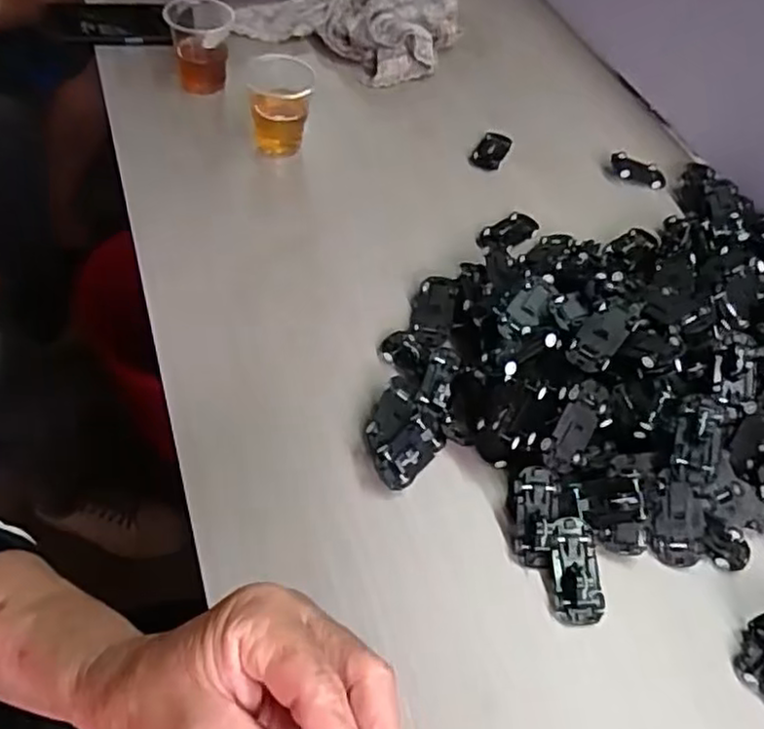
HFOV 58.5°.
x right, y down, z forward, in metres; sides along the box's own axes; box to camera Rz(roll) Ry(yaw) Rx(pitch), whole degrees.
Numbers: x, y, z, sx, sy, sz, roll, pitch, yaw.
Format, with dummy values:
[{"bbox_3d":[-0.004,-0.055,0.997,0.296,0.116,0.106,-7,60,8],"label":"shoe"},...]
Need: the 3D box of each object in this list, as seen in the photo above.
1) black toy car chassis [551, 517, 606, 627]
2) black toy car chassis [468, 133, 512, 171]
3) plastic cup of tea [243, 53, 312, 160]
[{"bbox_3d":[0.126,0.132,0.438,0.032,0.011,0.065,3,68,-1],"label":"black toy car chassis"},{"bbox_3d":[0.114,-0.225,0.719,0.033,0.012,0.052,26,53,11],"label":"black toy car chassis"},{"bbox_3d":[-0.099,-0.253,0.665,0.063,0.073,0.065,3,53,-6],"label":"plastic cup of tea"}]

